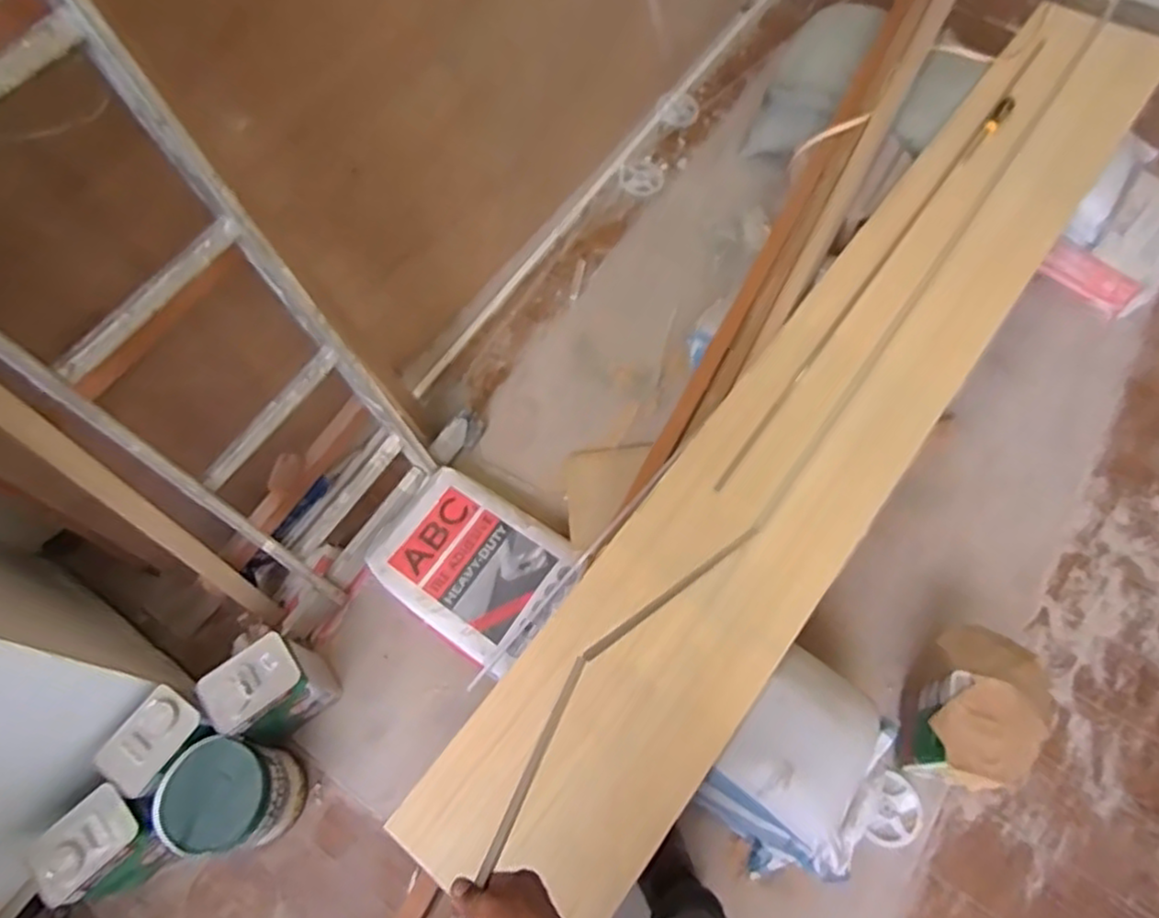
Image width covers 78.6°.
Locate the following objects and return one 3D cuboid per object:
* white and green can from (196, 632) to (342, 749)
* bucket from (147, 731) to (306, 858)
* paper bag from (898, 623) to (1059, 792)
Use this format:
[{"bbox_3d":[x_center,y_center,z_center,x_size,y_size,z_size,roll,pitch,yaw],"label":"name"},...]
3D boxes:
[{"bbox_3d":[-0.549,0.425,1.295,0.158,0.240,0.116,-34,68,-14],"label":"white and green can"},{"bbox_3d":[-0.582,0.578,1.219,0.150,0.254,0.167,2,65,4],"label":"bucket"},{"bbox_3d":[0.676,0.446,1.246,0.176,0.229,0.263,30,69,15],"label":"paper bag"}]

